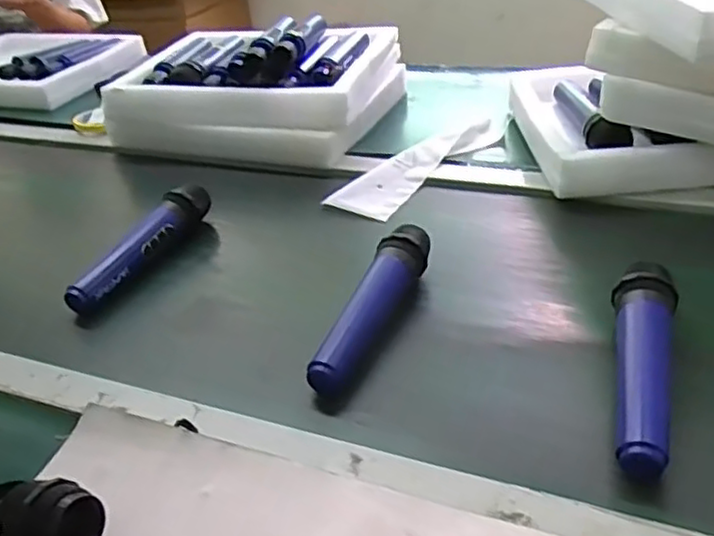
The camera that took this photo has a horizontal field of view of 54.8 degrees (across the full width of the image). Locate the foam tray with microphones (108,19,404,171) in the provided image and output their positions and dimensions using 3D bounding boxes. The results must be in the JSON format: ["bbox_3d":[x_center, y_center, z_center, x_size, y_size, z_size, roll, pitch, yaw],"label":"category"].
[{"bbox_3d":[-0.138,-0.272,1.002,0.363,0.122,0.303,4,35,18],"label":"foam tray with microphones"}]

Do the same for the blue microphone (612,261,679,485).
[{"bbox_3d":[0.208,0.068,0.505,0.045,0.051,0.178,7,36,22],"label":"blue microphone"}]

